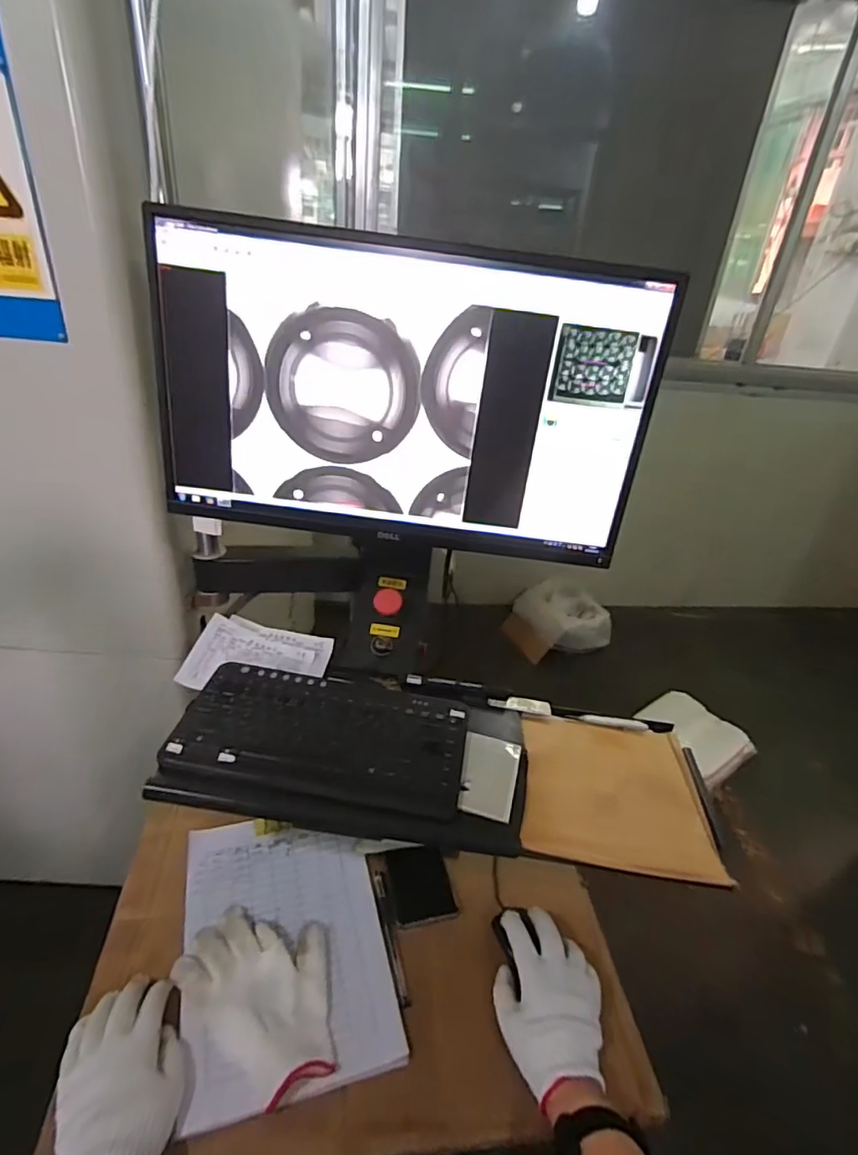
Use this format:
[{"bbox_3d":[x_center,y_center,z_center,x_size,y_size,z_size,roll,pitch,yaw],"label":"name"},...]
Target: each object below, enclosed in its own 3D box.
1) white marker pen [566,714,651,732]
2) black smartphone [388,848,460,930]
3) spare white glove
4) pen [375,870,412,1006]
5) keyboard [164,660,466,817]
[{"bbox_3d":[0.229,0.184,0.723,0.100,0.011,0.014,7,31,1],"label":"white marker pen"},{"bbox_3d":[-0.010,0.374,0.691,0.071,0.011,0.091,-3,32,-15],"label":"black smartphone"},{"bbox_3d":[-0.164,0.423,0.590,0.192,0.017,0.129,28,37,32],"label":"spare white glove"},{"bbox_3d":[-0.043,0.405,0.643,0.013,0.007,0.144,-4,32,-17],"label":"pen"},{"bbox_3d":[-0.118,0.180,0.646,0.317,0.033,0.164,7,31,2],"label":"keyboard"}]

